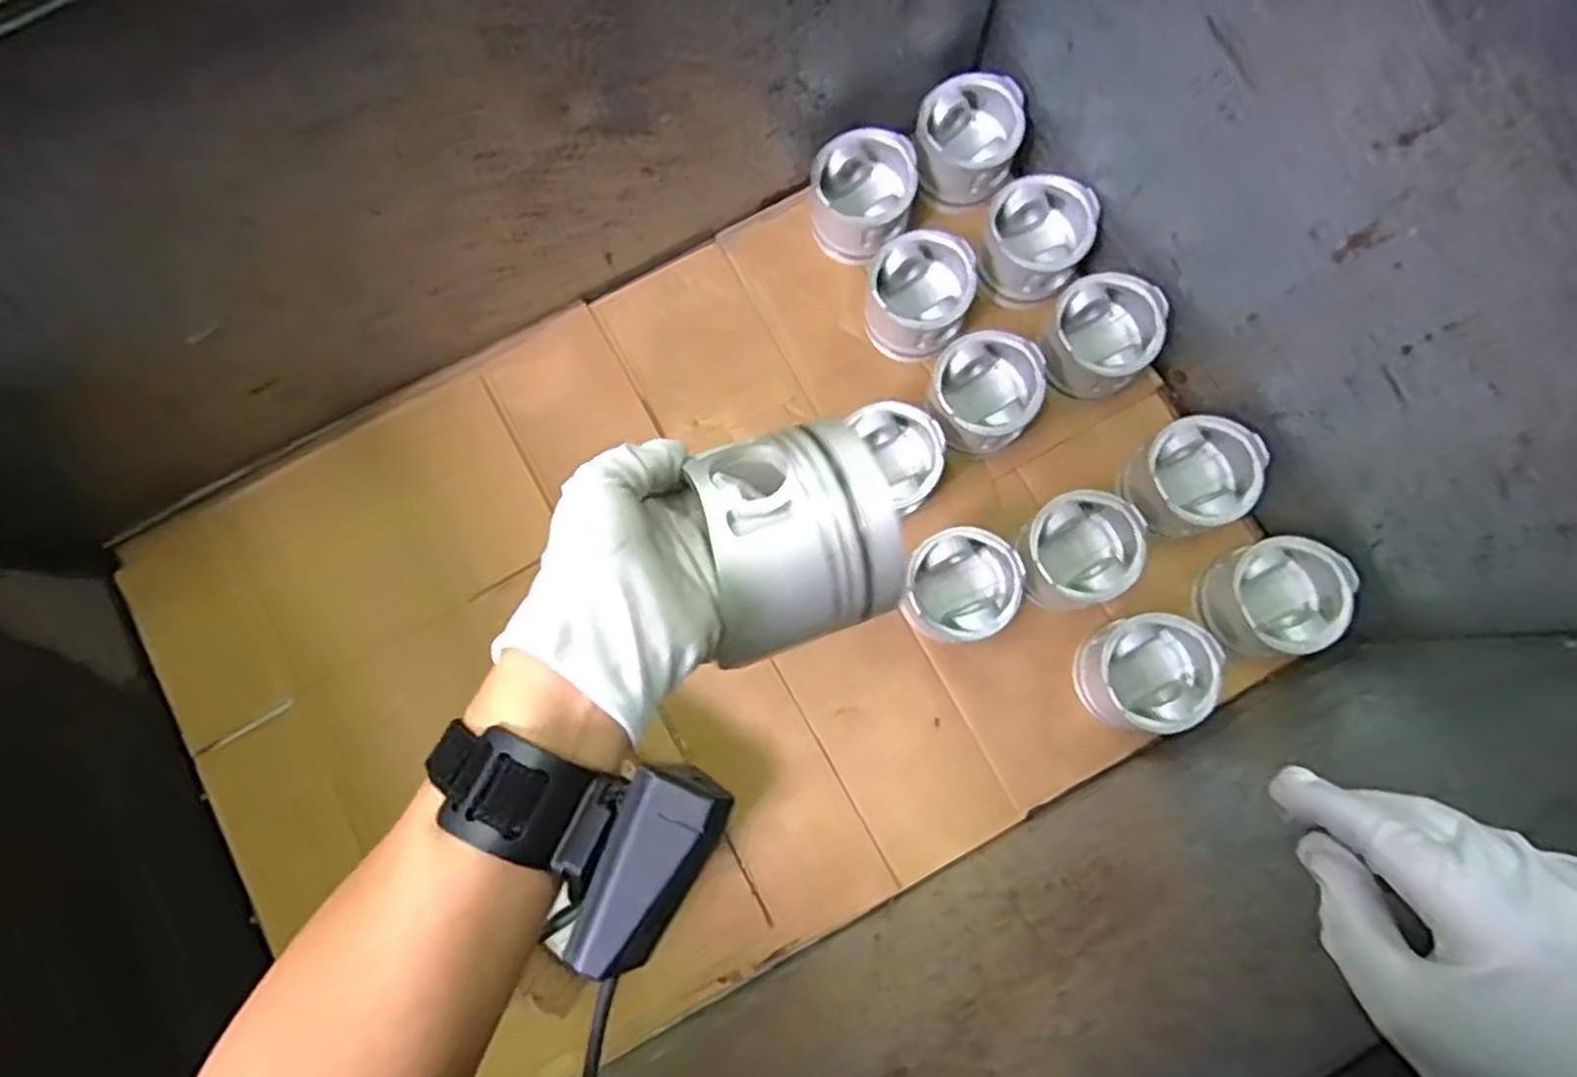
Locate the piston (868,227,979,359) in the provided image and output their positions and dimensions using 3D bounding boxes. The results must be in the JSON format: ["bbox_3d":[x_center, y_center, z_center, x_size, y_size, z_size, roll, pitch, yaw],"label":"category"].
[{"bbox_3d":[0.132,-0.245,0.788,0.100,0.088,0.106,0,79,1],"label":"piston"}]

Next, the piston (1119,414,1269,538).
[{"bbox_3d":[0.383,-0.056,0.742,0.102,0.099,0.097,0,79,1],"label":"piston"}]

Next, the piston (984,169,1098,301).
[{"bbox_3d":[0.248,-0.300,0.787,0.103,0.072,0.102,0,79,1],"label":"piston"}]

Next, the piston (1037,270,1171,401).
[{"bbox_3d":[0.303,-0.195,0.764,0.102,0.077,0.106,0,79,1],"label":"piston"}]

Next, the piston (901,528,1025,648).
[{"bbox_3d":[0.159,0.047,0.733,0.101,0.096,0.098,0,79,1],"label":"piston"}]

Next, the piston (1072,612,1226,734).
[{"bbox_3d":[0.325,0.123,0.714,0.106,0.091,0.100,4,80,2],"label":"piston"}]

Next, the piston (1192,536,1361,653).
[{"bbox_3d":[0.440,0.055,0.708,0.109,0.075,0.100,0,79,1],"label":"piston"}]

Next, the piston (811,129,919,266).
[{"bbox_3d":[0.076,-0.348,0.804,0.100,0.085,0.109,0,79,1],"label":"piston"}]

